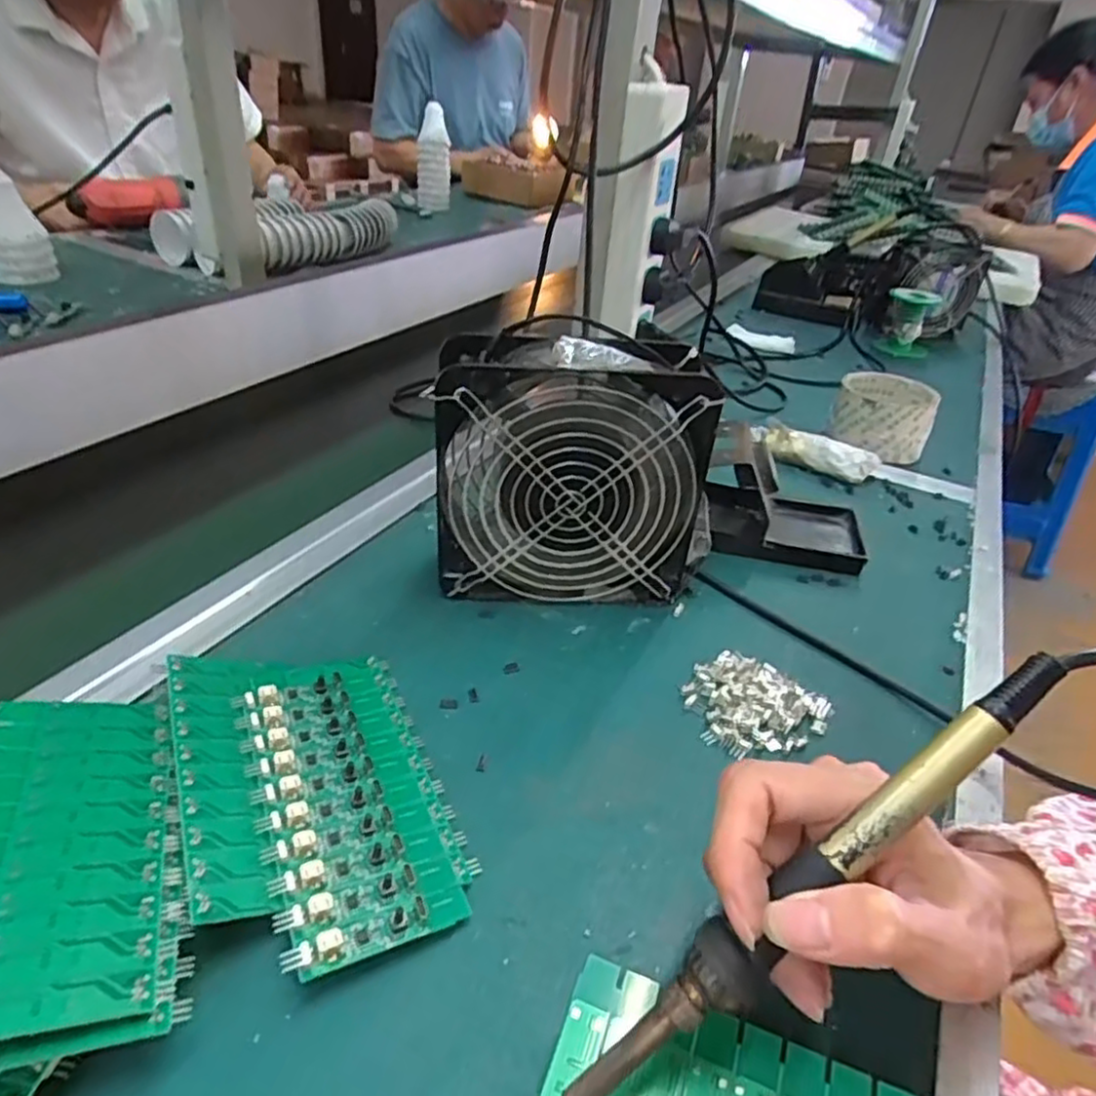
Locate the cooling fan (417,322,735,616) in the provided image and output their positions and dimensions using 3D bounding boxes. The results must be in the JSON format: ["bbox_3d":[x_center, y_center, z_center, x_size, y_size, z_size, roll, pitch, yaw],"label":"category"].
[{"bbox_3d":[0.018,-0.043,0.406,0.161,0.152,0.056,2,35,-5],"label":"cooling fan"}]

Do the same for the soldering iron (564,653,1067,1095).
[{"bbox_3d":[0.074,0.104,0.205,0.204,0.017,0.018,-43,47,0],"label":"soldering iron"}]

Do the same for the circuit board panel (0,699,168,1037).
[{"bbox_3d":[-0.172,0.102,0.246,0.064,0.004,0.136,7,26,-31],"label":"circuit board panel"}]

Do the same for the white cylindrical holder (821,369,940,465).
[{"bbox_3d":[0.309,-0.121,0.640,0.083,0.057,0.089,21,38,21],"label":"white cylindrical holder"}]

